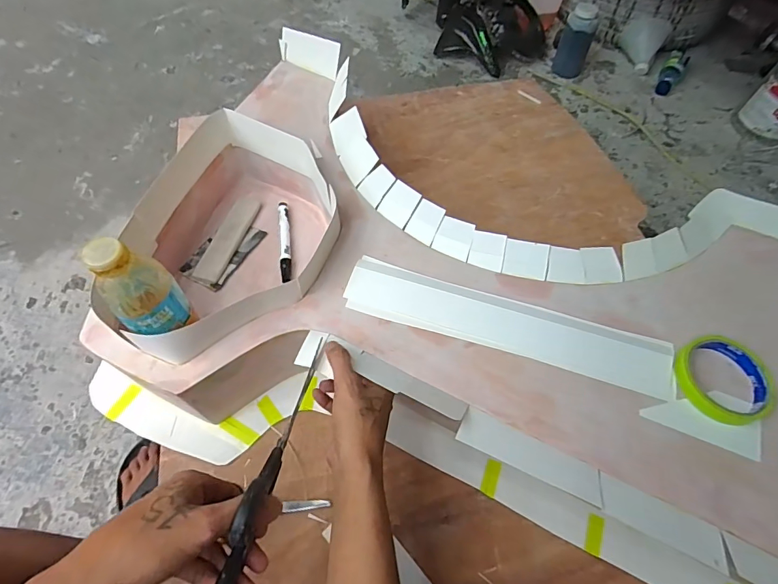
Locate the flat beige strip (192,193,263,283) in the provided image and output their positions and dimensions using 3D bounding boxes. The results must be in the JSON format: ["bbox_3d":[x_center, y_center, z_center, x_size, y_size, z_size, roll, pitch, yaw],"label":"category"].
[{"bbox_3d":[-0.235,-0.080,0.632,0.041,0.007,0.155,14,59,7],"label":"flat beige strip"}]

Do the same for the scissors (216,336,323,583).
[{"bbox_3d":[-0.097,0.133,0.377,0.016,0.073,0.234,13,44,4],"label":"scissors"}]

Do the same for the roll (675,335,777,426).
[{"bbox_3d":[0.345,0.089,0.441,0.087,0.021,0.089,1,59,-1],"label":"roll"}]

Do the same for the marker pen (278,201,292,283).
[{"bbox_3d":[-0.153,-0.078,0.633,0.015,0.010,0.143,-7,59,-6],"label":"marker pen"}]

